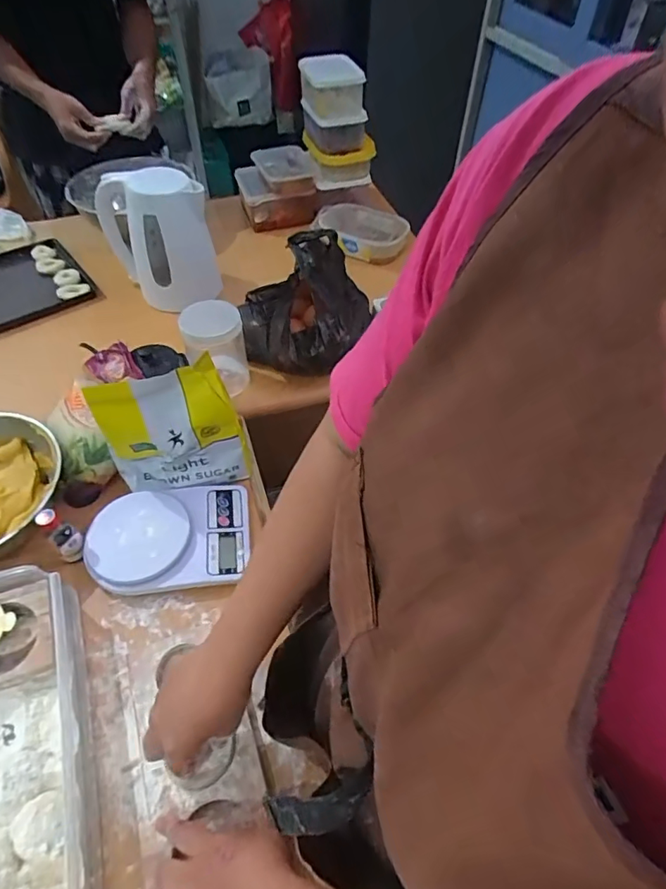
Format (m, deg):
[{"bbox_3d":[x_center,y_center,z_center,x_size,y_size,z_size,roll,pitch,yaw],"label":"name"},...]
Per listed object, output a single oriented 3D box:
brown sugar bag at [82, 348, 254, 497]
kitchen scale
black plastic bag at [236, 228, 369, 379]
[{"bbox_3d":[-0.197,-0.015,0.628,0.156,0.176,0.053,-20,54,-15],"label":"brown sugar bag"},{"bbox_3d":[-0.203,0.114,0.637,0.190,0.031,0.136,-9,51,-6],"label":"kitchen scale"},{"bbox_3d":[-0.039,-0.221,0.825,0.156,0.148,0.213,25,54,18],"label":"black plastic bag"}]

